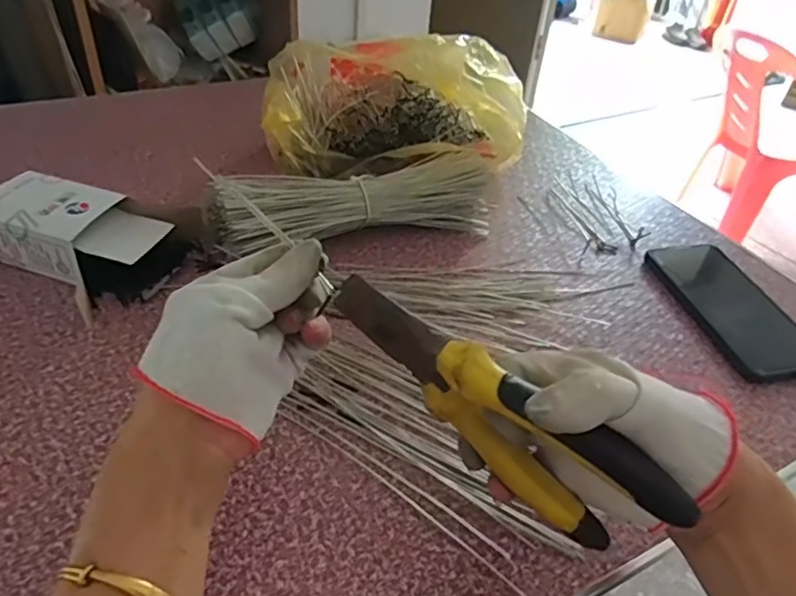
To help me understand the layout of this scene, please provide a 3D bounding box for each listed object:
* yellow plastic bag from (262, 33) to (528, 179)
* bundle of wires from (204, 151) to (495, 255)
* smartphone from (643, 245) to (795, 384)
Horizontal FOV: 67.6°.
[{"bbox_3d":[0.003,-0.213,0.630,0.263,0.119,0.177,7,39,2],"label":"yellow plastic bag"},{"bbox_3d":[-0.033,-0.085,0.543,0.262,0.064,0.058,-12,42,-21],"label":"bundle of wires"},{"bbox_3d":[0.291,0.005,0.517,0.084,0.013,0.160,-6,44,-11],"label":"smartphone"}]

